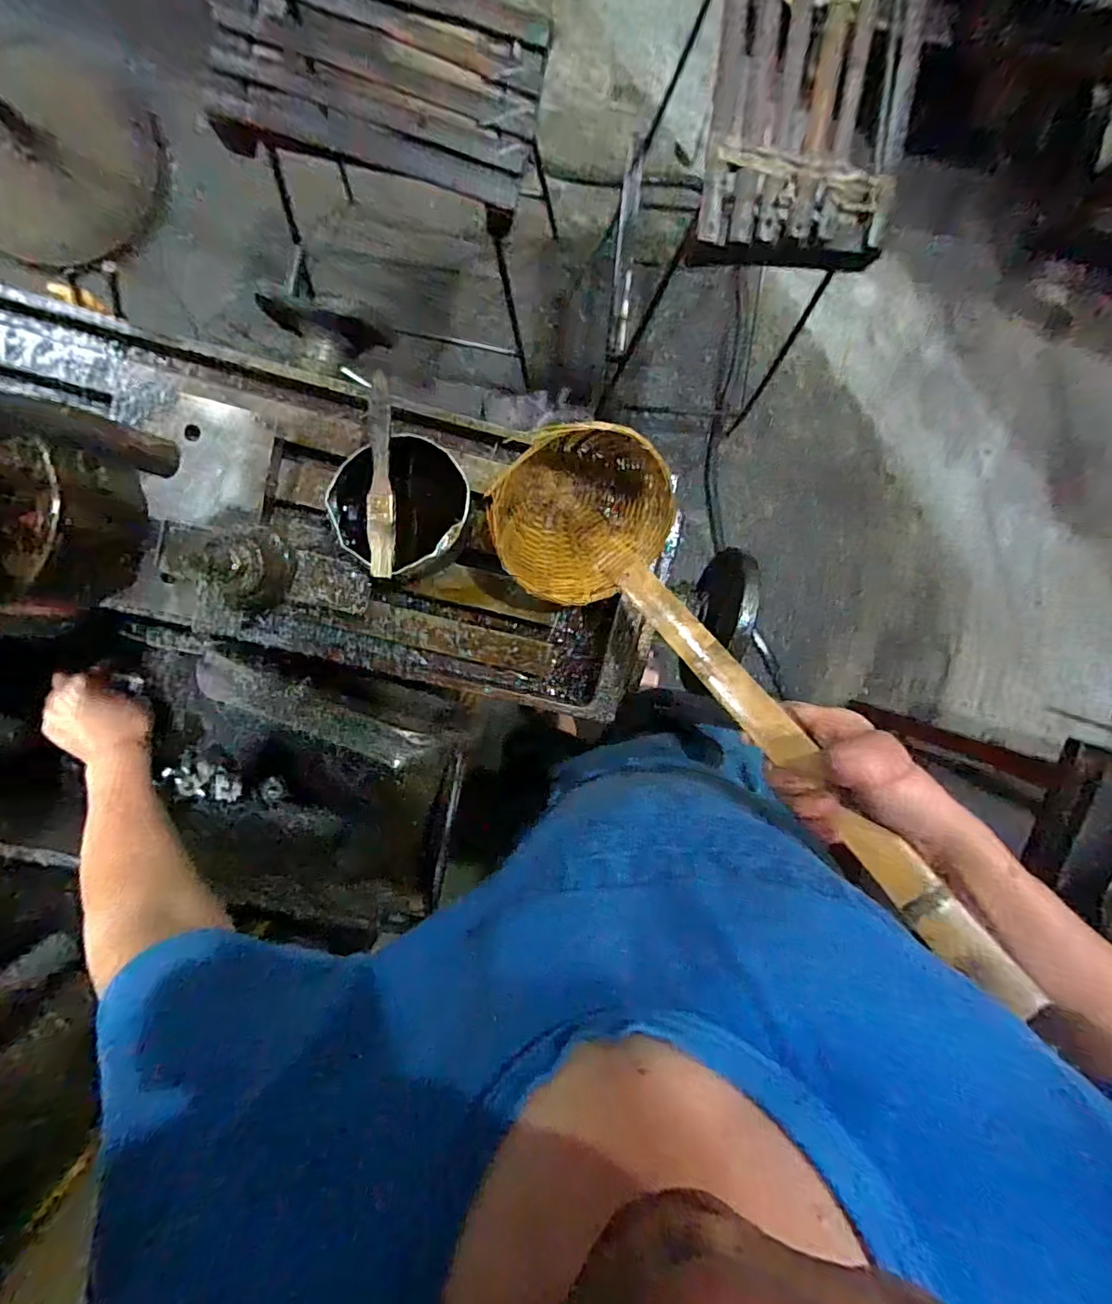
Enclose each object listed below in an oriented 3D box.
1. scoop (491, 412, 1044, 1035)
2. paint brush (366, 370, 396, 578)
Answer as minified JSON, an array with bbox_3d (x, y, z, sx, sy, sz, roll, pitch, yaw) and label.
[{"bbox_3d":[0.103,0.004,0.374,0.141,0.093,0.468,-37,67,1],"label":"scoop"},{"bbox_3d":[-0.135,-0.134,0.422,0.020,0.006,0.150,1,95,-4],"label":"paint brush"}]

